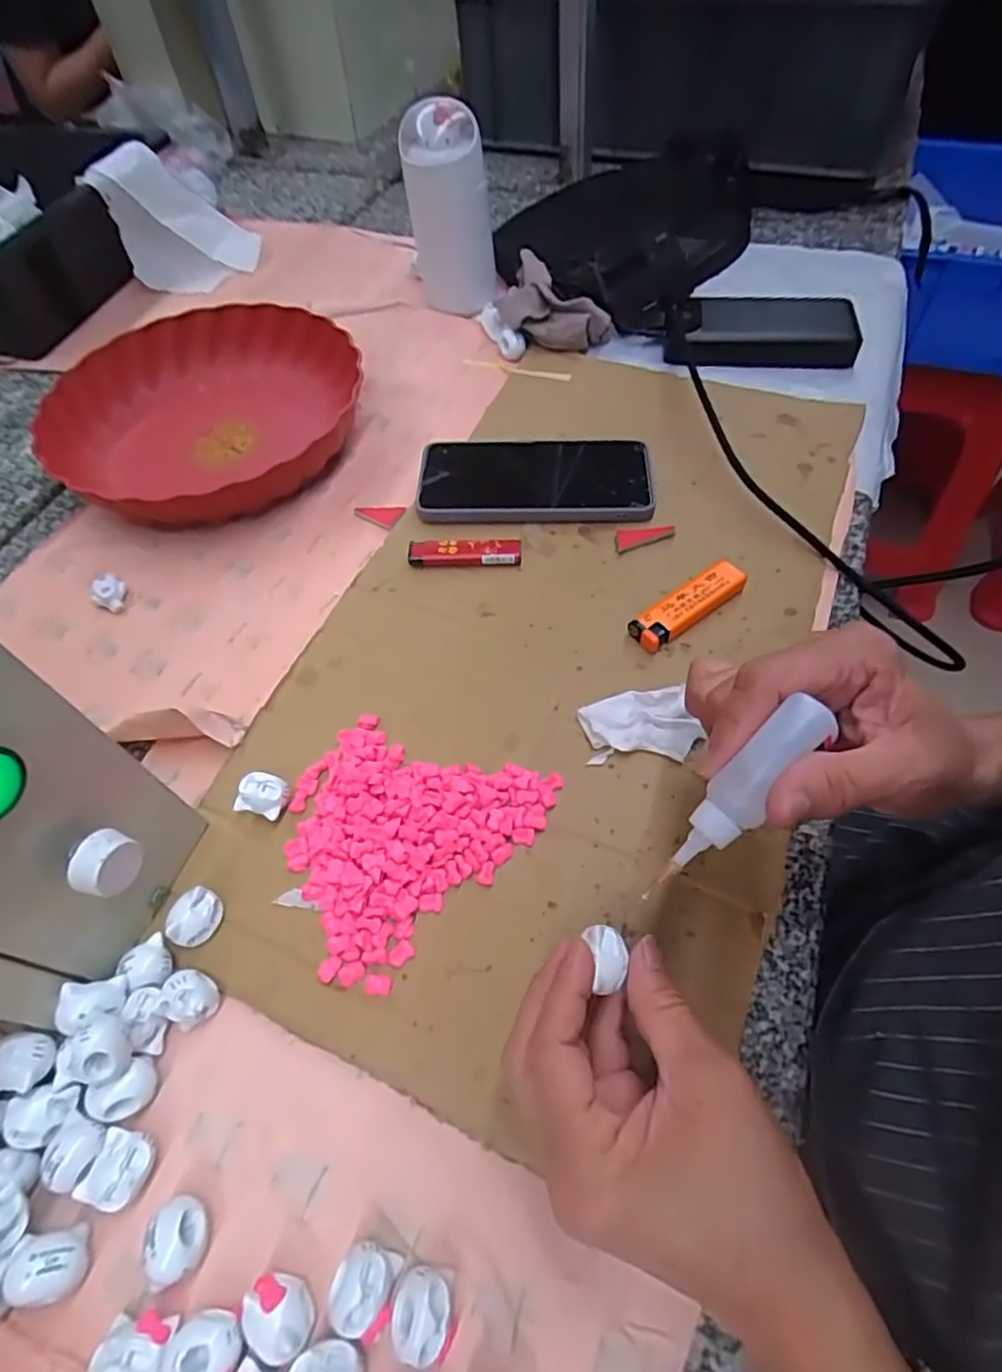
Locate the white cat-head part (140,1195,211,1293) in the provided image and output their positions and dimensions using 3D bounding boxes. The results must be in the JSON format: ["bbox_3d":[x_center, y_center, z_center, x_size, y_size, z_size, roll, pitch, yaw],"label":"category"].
[{"bbox_3d":[-0.123,0.210,0.249,0.019,0.021,0.025,-17,58,-9],"label":"white cat-head part"}]

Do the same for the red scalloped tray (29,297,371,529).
[{"bbox_3d":[-0.226,-0.210,0.511,0.232,0.046,0.230,-11,58,-6],"label":"red scalloped tray"}]

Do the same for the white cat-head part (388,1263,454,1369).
[{"bbox_3d":[-0.028,0.224,0.234,0.021,0.017,0.024,9,58,7],"label":"white cat-head part"}]

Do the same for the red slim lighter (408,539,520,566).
[{"bbox_3d":[-0.024,-0.089,0.432,0.073,0.012,0.018,2,57,3],"label":"red slim lighter"}]

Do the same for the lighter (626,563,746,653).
[{"bbox_3d":[0.114,-0.049,0.398,0.080,0.015,0.023,-33,62,-18],"label":"lighter"}]

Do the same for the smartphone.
[{"bbox_3d":[0.024,-0.149,0.468,0.161,0.016,0.080,1,57,2],"label":"smartphone"}]

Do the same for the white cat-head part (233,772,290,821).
[{"bbox_3d":[-0.125,0.058,0.343,0.025,0.018,0.020,11,58,9],"label":"white cat-head part"}]

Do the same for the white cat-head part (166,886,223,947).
[{"bbox_3d":[-0.144,0.110,0.310,0.017,0.019,0.026,15,59,11],"label":"white cat-head part"}]

